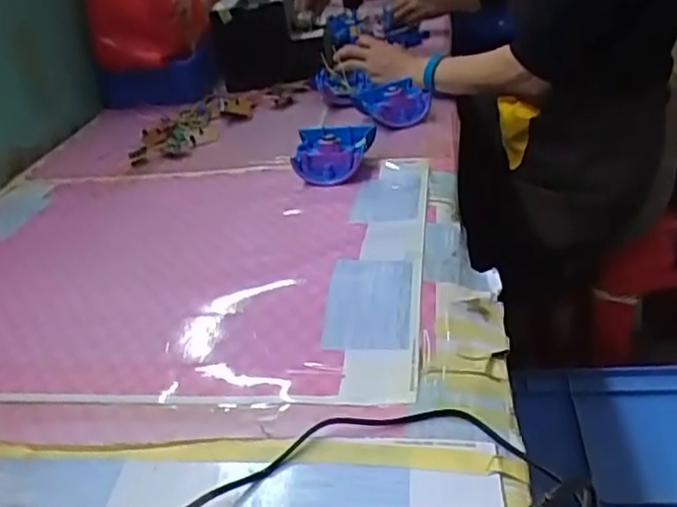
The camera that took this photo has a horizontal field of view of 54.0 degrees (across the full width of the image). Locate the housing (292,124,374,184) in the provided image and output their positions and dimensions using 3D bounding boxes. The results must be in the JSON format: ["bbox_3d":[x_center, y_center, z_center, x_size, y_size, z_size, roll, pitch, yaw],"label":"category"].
[{"bbox_3d":[-0.005,-0.116,0.773,0.090,0.052,0.088,-1,32,10],"label":"housing"}]

